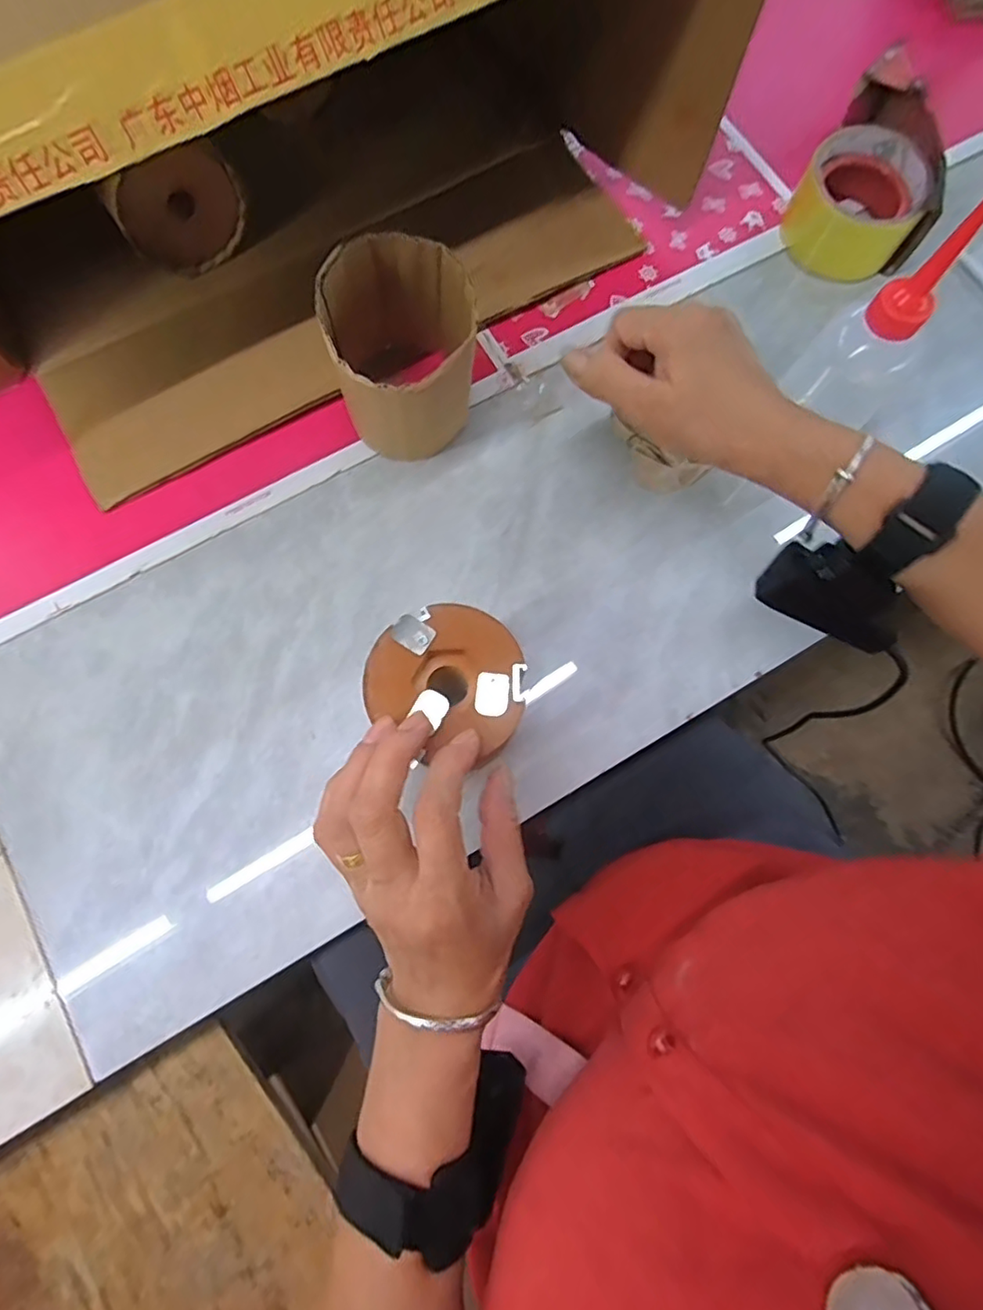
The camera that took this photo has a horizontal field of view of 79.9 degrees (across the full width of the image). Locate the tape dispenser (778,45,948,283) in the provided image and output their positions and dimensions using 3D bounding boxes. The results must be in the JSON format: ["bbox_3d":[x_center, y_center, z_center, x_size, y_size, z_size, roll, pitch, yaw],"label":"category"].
[{"bbox_3d":[0.291,-0.357,0.441,0.099,0.059,0.128,32,79,6],"label":"tape dispenser"}]

